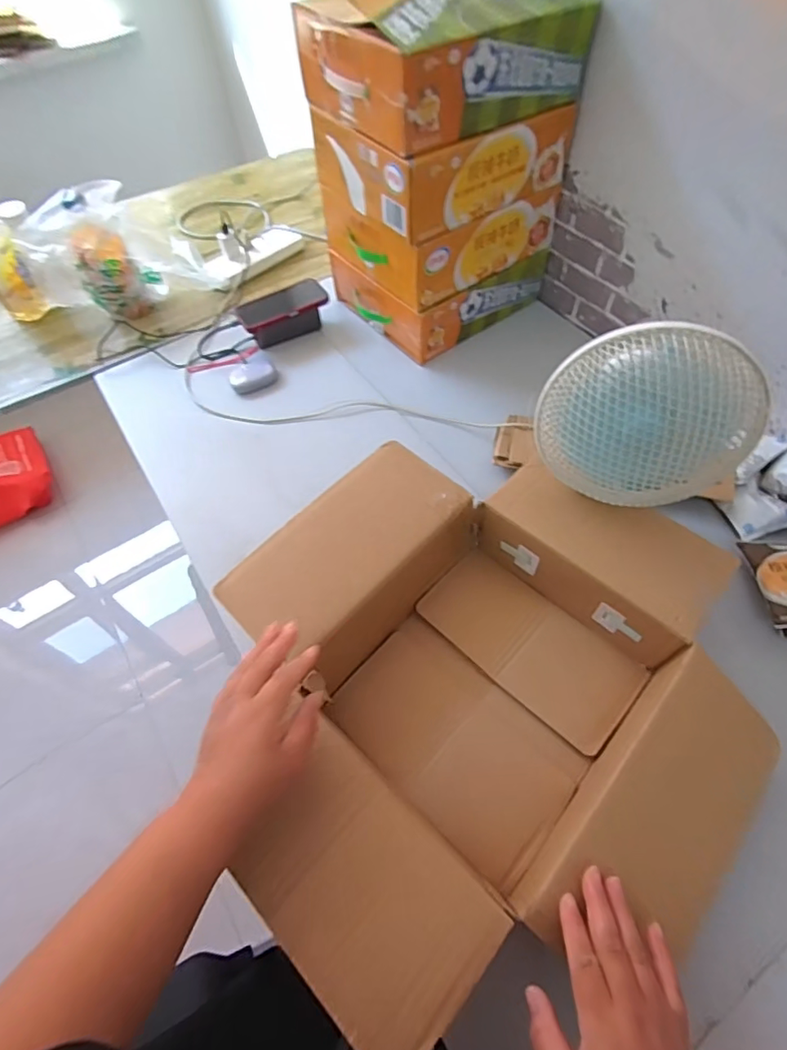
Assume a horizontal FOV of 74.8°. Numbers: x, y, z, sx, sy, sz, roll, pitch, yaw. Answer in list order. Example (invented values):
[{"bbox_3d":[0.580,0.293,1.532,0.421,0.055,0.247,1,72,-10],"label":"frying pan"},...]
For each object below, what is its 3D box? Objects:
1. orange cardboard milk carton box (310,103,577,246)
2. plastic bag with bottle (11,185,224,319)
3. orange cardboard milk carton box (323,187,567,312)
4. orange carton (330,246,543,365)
[{"bbox_3d":[0.075,-0.599,0.814,0.315,0.106,0.264,-32,62,-16],"label":"orange cardboard milk carton box"},{"bbox_3d":[-0.520,-0.512,0.974,0.298,0.193,0.155,-35,63,-18],"label":"plastic bag with bottle"},{"bbox_3d":[0.084,-0.537,0.901,0.321,0.104,0.257,-32,62,-16],"label":"orange cardboard milk carton box"},{"bbox_3d":[0.084,-0.471,0.997,0.320,0.112,0.264,-32,62,-16],"label":"orange carton"}]

